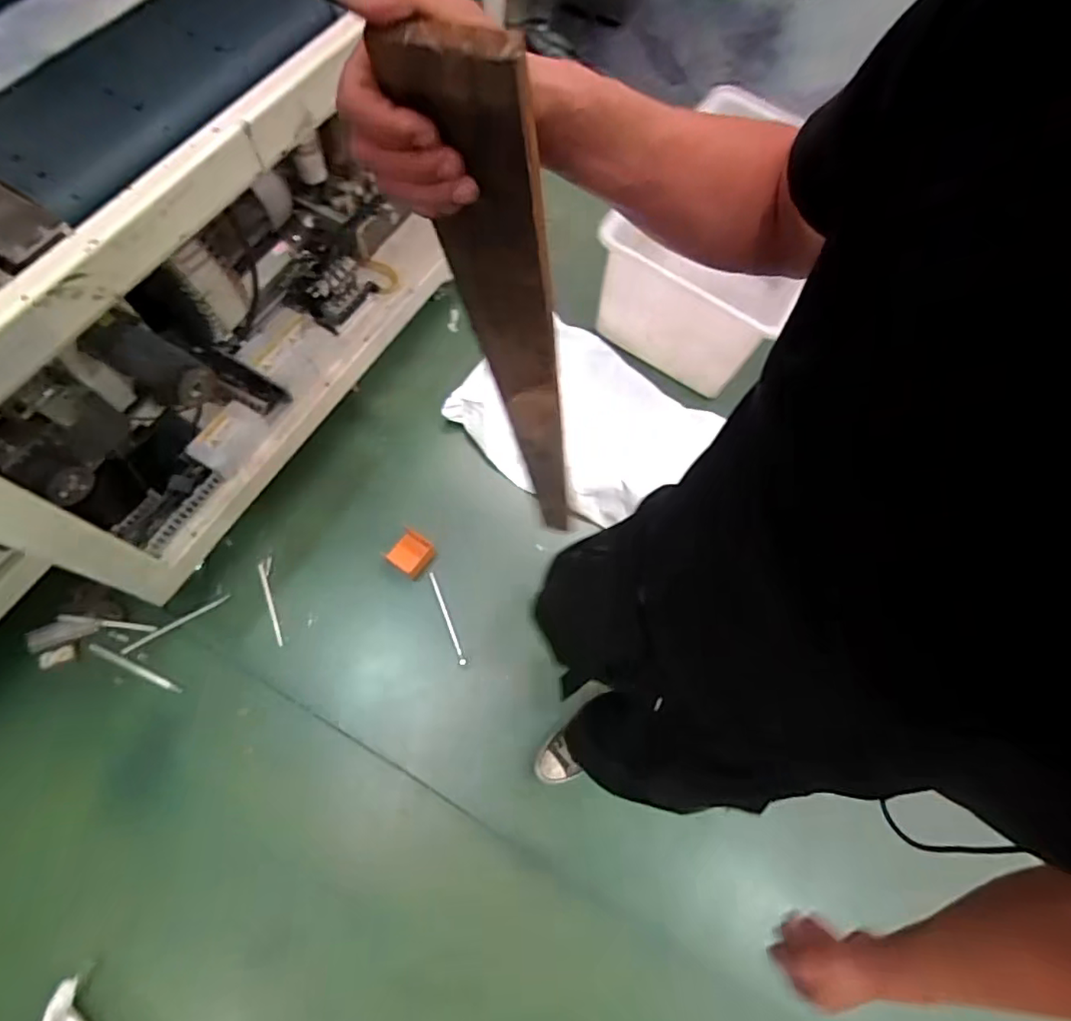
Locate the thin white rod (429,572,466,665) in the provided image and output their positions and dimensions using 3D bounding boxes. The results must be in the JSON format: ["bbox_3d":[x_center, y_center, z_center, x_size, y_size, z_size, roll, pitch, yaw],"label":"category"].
[{"bbox_3d":[-0.223,0.272,1.461,0.015,0.009,0.241,-20,82,-12],"label":"thin white rod"}]

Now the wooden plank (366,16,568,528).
[{"bbox_3d":[-0.002,-0.104,0.713,0.069,0.992,0.026,27,80,10],"label":"wooden plank"}]

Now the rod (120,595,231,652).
[{"bbox_3d":[-0.865,0.270,1.394,0.255,0.014,0.018,-29,76,-13],"label":"rod"}]

